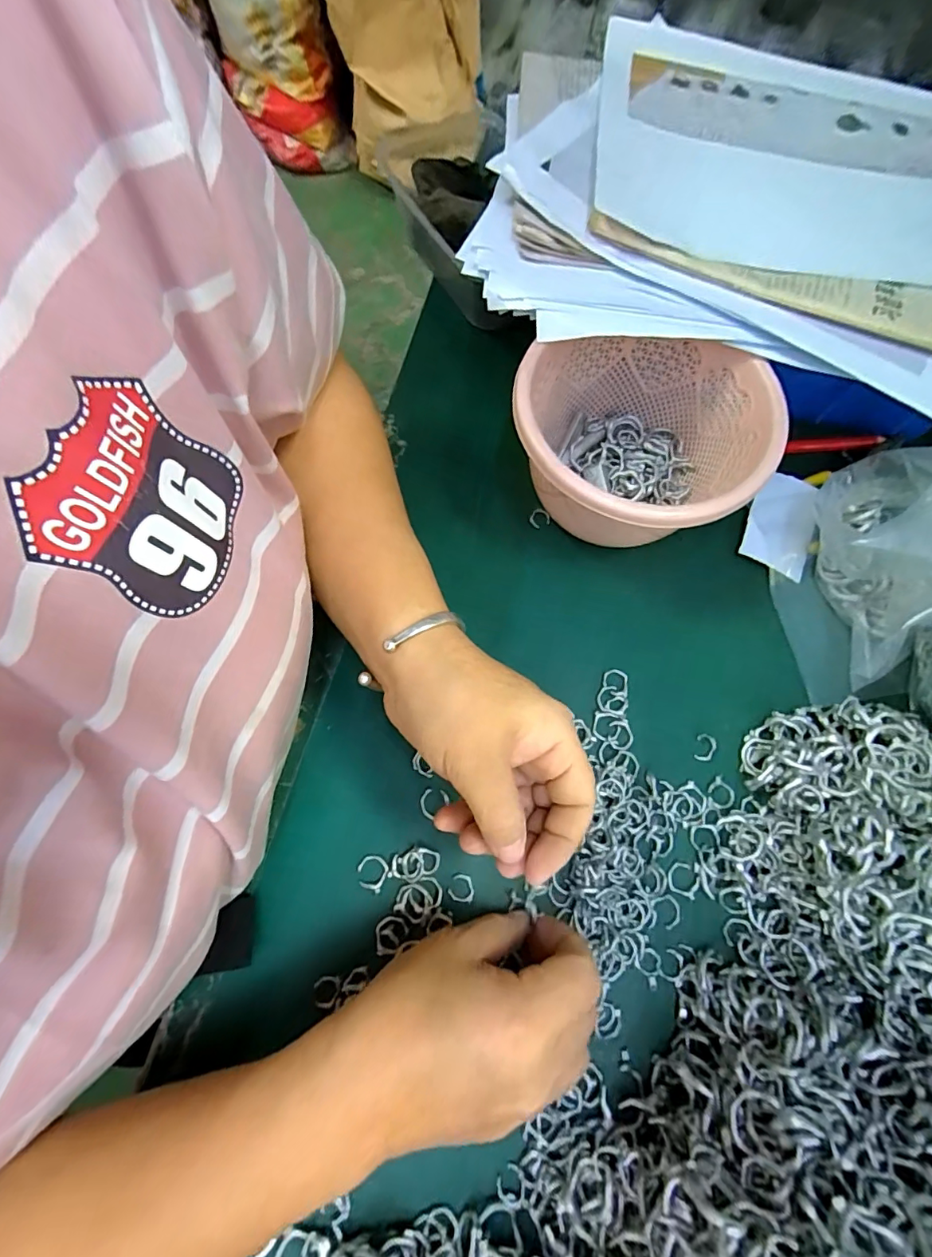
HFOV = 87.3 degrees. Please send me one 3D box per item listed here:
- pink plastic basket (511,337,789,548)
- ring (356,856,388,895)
[{"bbox_3d":[0.102,-0.111,0.311,0.133,0.088,0.139,0,72,0],"label":"pink plastic basket"},{"bbox_3d":[-0.053,0.137,0.273,0.017,0.004,0.017,0,72,0],"label":"ring"}]

